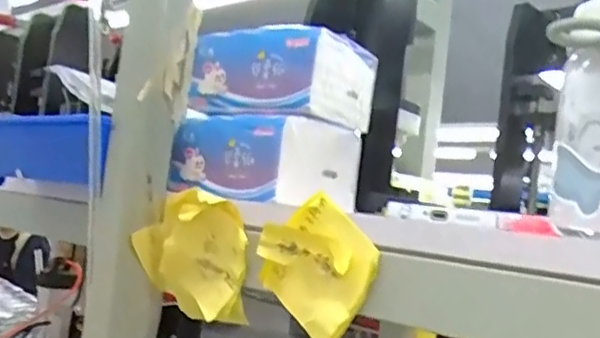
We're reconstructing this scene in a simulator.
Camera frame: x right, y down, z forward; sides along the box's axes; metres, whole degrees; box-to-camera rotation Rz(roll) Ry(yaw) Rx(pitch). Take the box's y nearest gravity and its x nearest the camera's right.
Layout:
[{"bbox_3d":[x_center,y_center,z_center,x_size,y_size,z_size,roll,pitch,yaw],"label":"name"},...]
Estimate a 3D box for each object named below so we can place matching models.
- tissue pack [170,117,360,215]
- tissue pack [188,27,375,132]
[{"bbox_3d":[-0.032,-0.007,0.526,0.133,0.063,0.097,3,-5,45],"label":"tissue pack"},{"bbox_3d":[-0.018,-0.077,0.542,0.131,0.074,0.104,3,-4,40],"label":"tissue pack"}]

